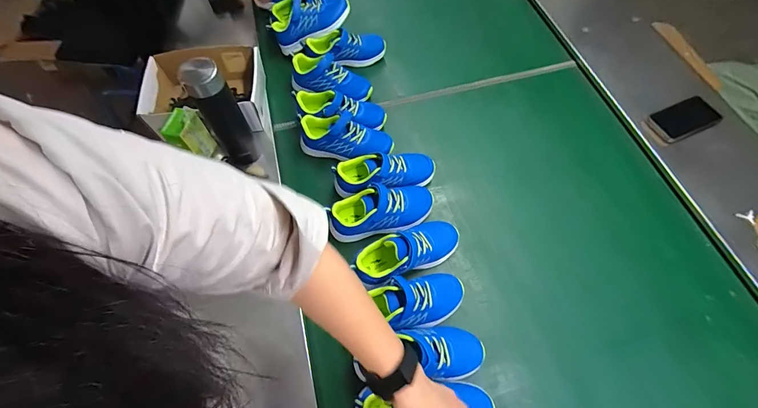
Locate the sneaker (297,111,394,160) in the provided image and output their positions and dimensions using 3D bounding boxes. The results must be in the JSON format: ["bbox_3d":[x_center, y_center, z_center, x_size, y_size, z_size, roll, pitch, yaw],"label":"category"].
[{"bbox_3d":[-0.077,-0.138,0.727,0.213,0.069,0.084,9,62,9],"label":"sneaker"}]

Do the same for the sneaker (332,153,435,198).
[{"bbox_3d":[0.010,-0.060,0.688,0.209,0.065,0.092,-13,61,-4],"label":"sneaker"}]

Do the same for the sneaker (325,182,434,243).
[{"bbox_3d":[0.006,0.010,0.649,0.200,0.069,0.074,-16,61,-5],"label":"sneaker"}]

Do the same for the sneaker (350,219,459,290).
[{"bbox_3d":[0.052,0.085,0.615,0.200,0.078,0.072,-25,62,-10],"label":"sneaker"}]

